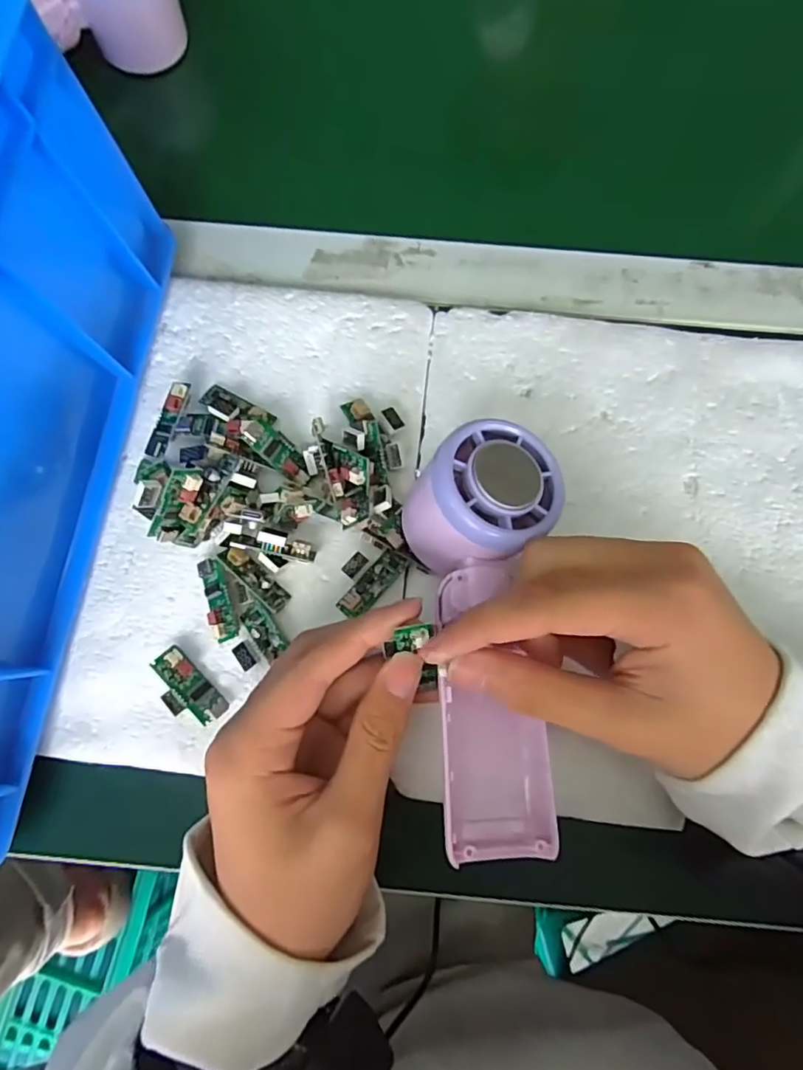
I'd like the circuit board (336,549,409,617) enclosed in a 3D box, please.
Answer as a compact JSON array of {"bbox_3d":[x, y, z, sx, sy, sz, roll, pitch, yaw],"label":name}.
[{"bbox_3d":[-0.014,0.024,0.273,0.013,0.007,0.037,42,82,7],"label":"circuit board"}]

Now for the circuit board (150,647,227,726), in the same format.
[{"bbox_3d":[-0.100,0.073,0.262,0.021,0.010,0.038,-42,82,-7],"label":"circuit board"}]

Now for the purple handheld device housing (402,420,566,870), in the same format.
[{"bbox_3d":[0.035,0.039,0.231,0.059,0.045,0.163,0,82,-1],"label":"purple handheld device housing"}]

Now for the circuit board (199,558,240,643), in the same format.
[{"bbox_3d":[-0.087,0.031,0.270,0.013,0.008,0.039,-17,80,-3],"label":"circuit board"}]

